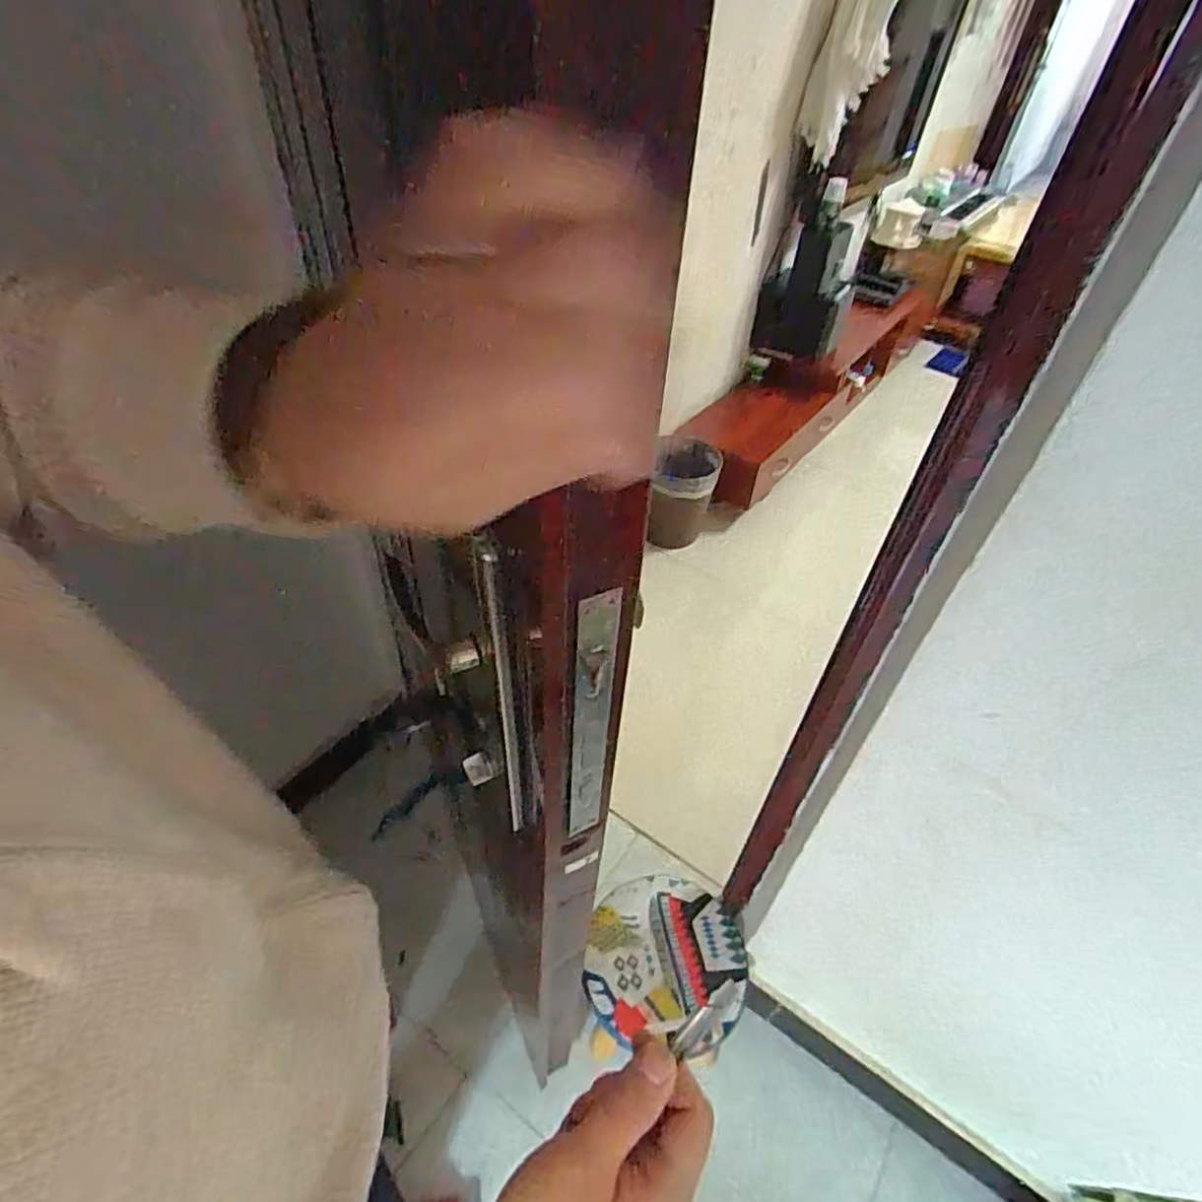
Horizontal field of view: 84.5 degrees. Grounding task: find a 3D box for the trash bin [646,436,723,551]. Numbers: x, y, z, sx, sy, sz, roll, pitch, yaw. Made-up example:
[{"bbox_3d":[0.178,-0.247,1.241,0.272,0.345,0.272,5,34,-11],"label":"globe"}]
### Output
[{"bbox_3d":[0.226,-0.297,1.843,0.170,0.241,0.208,9,45,4],"label":"trash bin"}]

